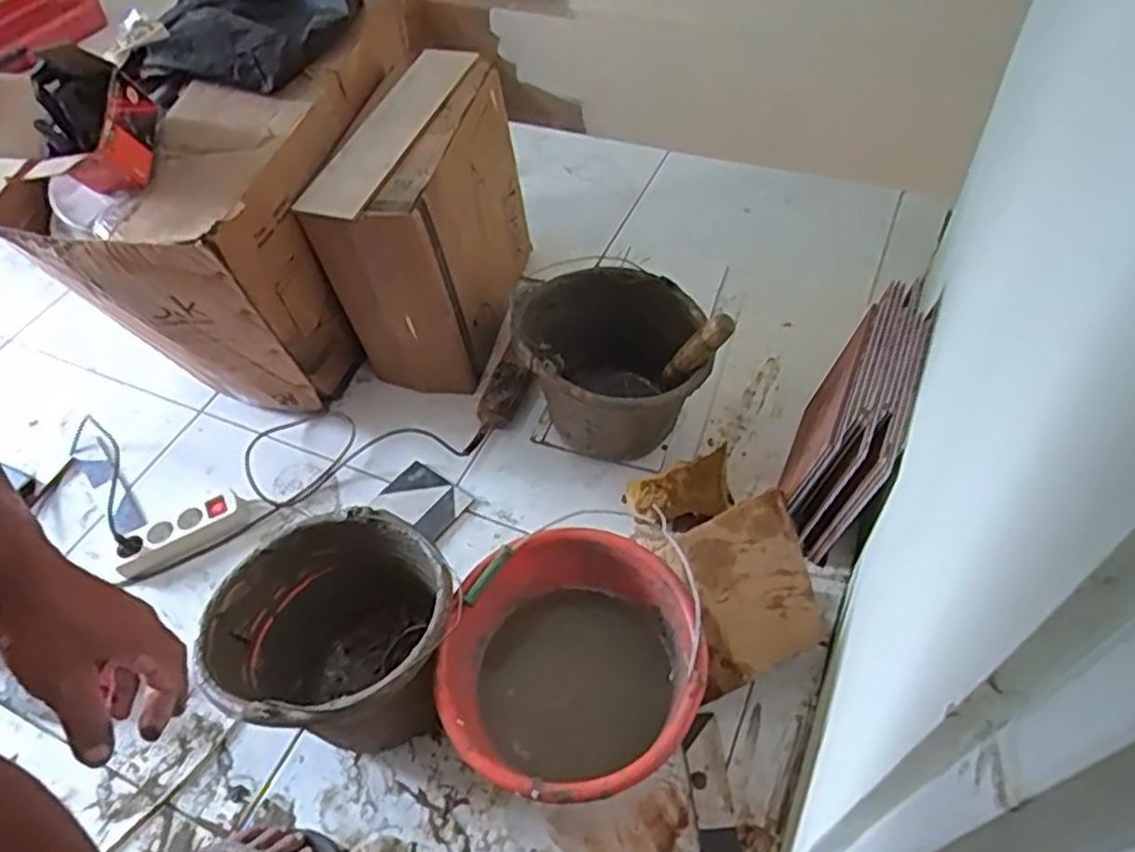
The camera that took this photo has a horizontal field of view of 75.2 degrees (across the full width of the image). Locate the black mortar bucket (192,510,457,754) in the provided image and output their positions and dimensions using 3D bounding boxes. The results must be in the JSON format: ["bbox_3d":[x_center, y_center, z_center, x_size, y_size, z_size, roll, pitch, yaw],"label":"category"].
[{"bbox_3d":[-0.260,0.253,0.881,0.255,0.224,0.261,-3,52,3],"label":"black mortar bucket"}]

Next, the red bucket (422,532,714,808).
[{"bbox_3d":[0.013,0.288,0.836,0.260,0.210,0.277,-3,52,3],"label":"red bucket"}]

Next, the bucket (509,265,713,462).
[{"bbox_3d":[0.065,-0.082,1.111,0.264,0.235,0.321,-12,52,-4],"label":"bucket"}]

